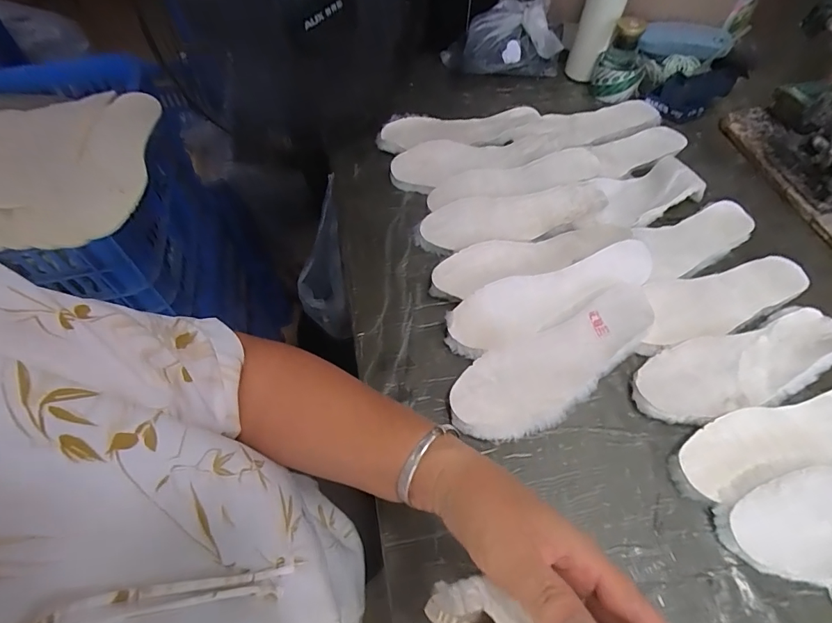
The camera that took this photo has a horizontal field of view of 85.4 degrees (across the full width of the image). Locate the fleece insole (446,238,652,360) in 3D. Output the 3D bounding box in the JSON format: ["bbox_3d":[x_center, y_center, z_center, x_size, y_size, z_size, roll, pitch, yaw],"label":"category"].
[{"bbox_3d":[0.162,-0.021,0.549,0.270,0.037,0.077,-21,58,-13],"label":"fleece insole"}]

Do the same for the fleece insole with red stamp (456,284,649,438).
[{"bbox_3d":[0.157,0.062,0.502,0.254,0.034,0.092,-25,61,-11],"label":"fleece insole with red stamp"}]

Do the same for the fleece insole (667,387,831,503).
[{"bbox_3d":[0.388,0.123,0.453,0.271,0.029,0.070,-13,58,-7],"label":"fleece insole"}]

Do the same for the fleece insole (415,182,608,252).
[{"bbox_3d":[0.140,-0.138,0.633,0.260,0.014,0.080,-15,60,-6],"label":"fleece insole"}]

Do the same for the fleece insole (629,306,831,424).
[{"bbox_3d":[0.372,0.059,0.506,0.268,0.018,0.088,-17,60,-7],"label":"fleece insole"}]

